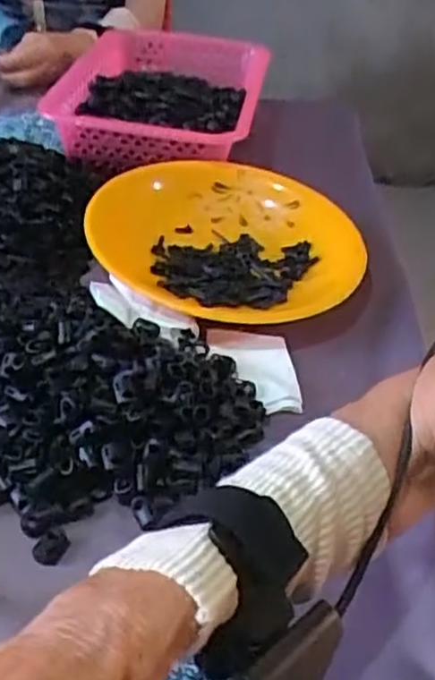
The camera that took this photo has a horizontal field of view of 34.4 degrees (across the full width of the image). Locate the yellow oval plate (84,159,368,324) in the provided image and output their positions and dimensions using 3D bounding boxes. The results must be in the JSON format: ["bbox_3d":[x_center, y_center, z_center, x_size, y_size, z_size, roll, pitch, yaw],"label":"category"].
[{"bbox_3d":[0.010,-0.090,0.639,0.243,0.044,0.235,7,40,0],"label":"yellow oval plate"}]

